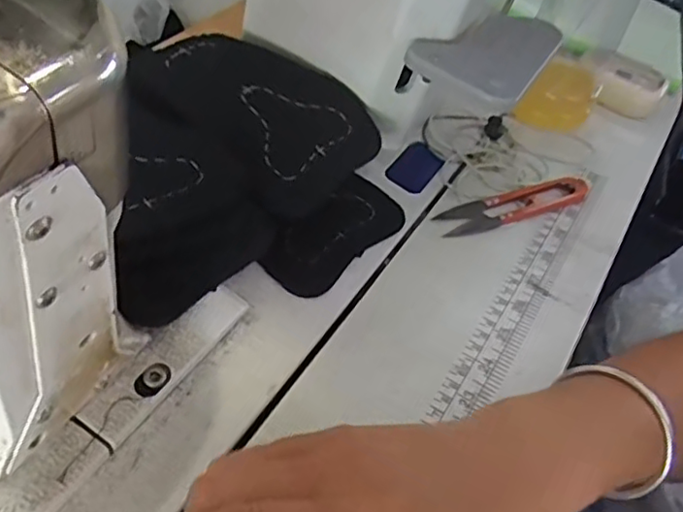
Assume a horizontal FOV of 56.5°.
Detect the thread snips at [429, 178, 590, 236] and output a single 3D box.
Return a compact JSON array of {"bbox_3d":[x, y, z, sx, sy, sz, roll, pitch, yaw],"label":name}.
[{"bbox_3d":[0.120,-0.035,0.428,0.123,0.005,0.025,-14,52,-22],"label":"thread snips"}]

